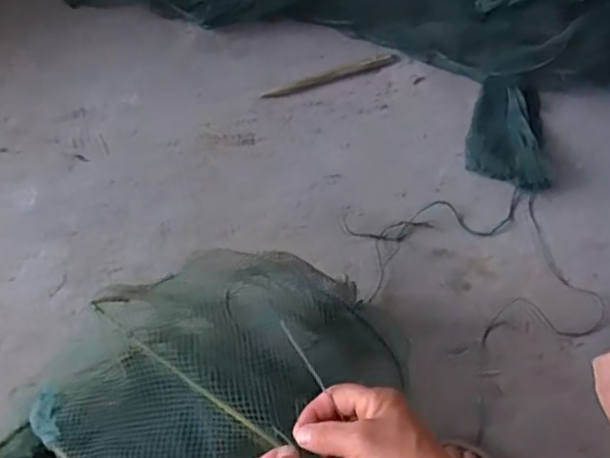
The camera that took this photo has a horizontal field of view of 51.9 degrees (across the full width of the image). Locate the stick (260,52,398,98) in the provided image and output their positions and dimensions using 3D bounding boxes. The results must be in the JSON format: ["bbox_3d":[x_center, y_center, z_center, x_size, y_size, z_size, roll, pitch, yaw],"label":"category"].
[{"bbox_3d":[0.041,-0.229,0.926,0.212,0.017,0.017,-19,65,-14],"label":"stick"}]

